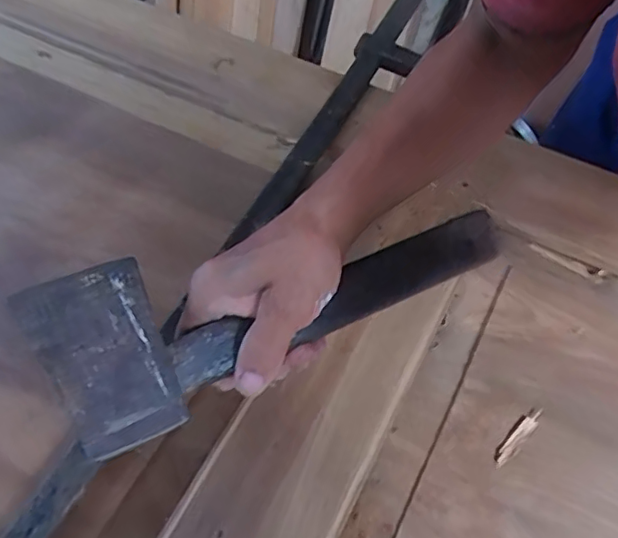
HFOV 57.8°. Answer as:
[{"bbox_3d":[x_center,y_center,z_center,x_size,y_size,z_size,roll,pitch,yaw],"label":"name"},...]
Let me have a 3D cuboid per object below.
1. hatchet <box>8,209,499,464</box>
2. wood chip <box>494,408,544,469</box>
[{"bbox_3d":[-0.007,0.014,0.377,0.324,0.028,0.103,-18,60,-23],"label":"hatchet"},{"bbox_3d":[0.170,0.135,0.453,0.011,0.004,0.062,39,65,21],"label":"wood chip"}]

